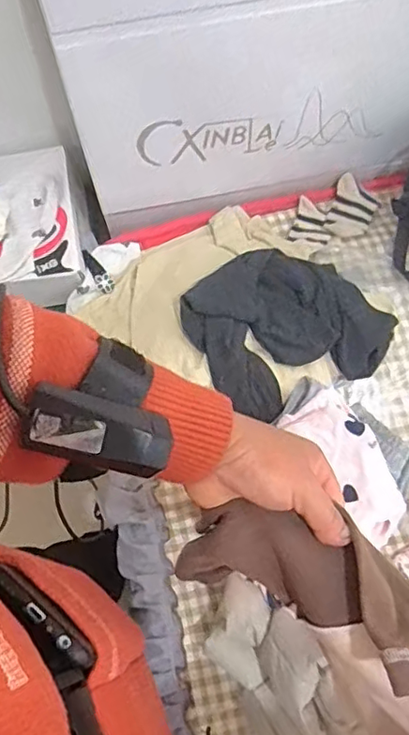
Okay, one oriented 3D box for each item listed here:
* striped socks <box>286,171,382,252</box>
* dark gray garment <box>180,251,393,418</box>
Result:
[{"bbox_3d":[0.193,-0.232,0.871,0.151,0.029,0.097,-25,72,-7],"label":"striped socks"},{"bbox_3d":[0.105,-0.064,0.749,0.251,0.072,0.217,-26,73,-7],"label":"dark gray garment"}]

